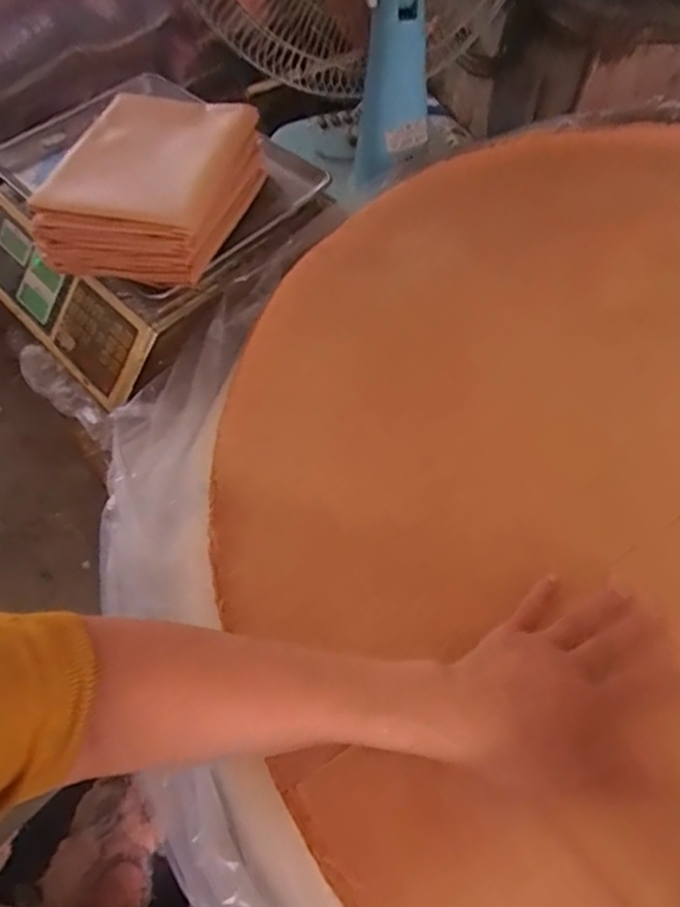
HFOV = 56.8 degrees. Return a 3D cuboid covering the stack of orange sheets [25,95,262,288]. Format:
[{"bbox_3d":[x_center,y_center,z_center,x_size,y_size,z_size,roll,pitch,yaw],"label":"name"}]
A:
[{"bbox_3d":[-0.176,-0.253,0.600,0.164,0.067,0.189,14,57,10],"label":"stack of orange sheets"}]

